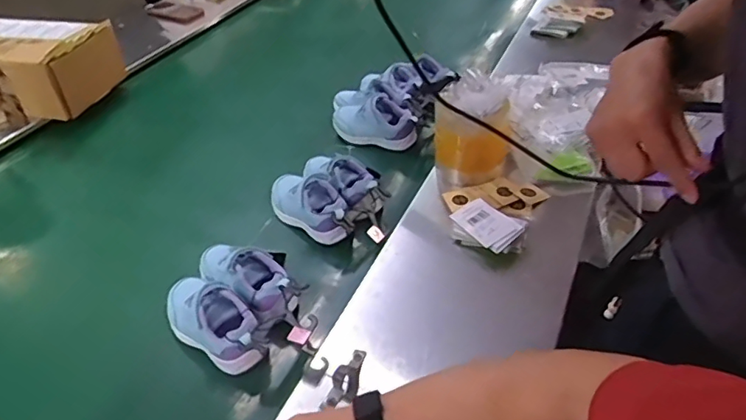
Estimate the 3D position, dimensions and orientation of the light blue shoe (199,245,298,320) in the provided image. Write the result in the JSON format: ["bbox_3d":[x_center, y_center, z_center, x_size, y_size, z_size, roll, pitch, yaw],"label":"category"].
[{"bbox_3d":[-0.154,0.090,0.684,0.168,0.058,0.069,27,50,31],"label":"light blue shoe"}]

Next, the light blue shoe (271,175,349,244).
[{"bbox_3d":[-0.091,-0.012,0.794,0.154,0.060,0.062,24,48,29],"label":"light blue shoe"}]

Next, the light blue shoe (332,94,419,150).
[{"bbox_3d":[0.003,-0.161,0.961,0.153,0.079,0.063,7,42,13],"label":"light blue shoe"}]

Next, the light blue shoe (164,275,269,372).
[{"bbox_3d":[-0.181,0.130,0.633,0.162,0.056,0.069,27,49,31],"label":"light blue shoe"}]

